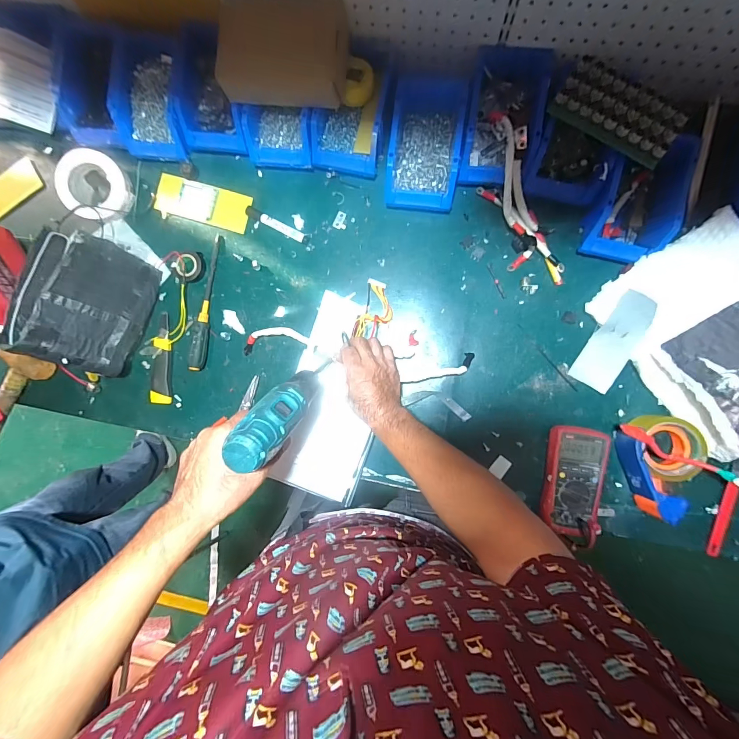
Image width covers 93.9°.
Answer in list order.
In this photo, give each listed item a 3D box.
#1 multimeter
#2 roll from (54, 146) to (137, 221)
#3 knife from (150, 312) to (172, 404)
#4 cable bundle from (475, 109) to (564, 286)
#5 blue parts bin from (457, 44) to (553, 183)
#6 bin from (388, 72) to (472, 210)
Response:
[{"bbox_3d":[0.341,0.187,0.583,0.089,0.056,0.180,6,91,5],"label":"multimeter"},{"bbox_3d":[-0.527,-0.350,0.662,0.122,0.051,0.118,0,90,5],"label":"roll"},{"bbox_3d":[-0.408,-0.021,0.677,0.037,0.018,0.175,1,90,5],"label":"knife"},{"bbox_3d":[0.247,-0.280,0.583,0.083,0.063,0.297,-20,88,5],"label":"cable bundle"},{"bbox_3d":[0.219,-0.410,0.571,0.116,0.082,0.182,8,91,5],"label":"blue parts bin"},{"bbox_3d":[0.097,-0.389,0.589,0.113,0.082,0.208,7,91,5],"label":"bin"}]

